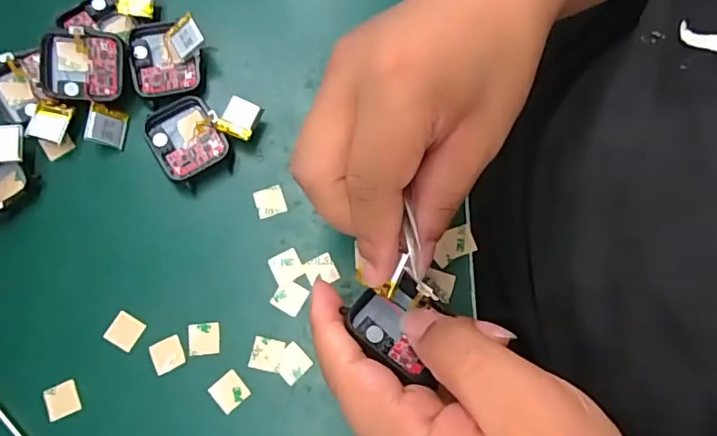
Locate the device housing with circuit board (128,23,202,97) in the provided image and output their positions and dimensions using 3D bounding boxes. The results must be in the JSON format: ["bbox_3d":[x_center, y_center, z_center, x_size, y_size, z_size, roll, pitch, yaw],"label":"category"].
[{"bbox_3d":[-0.108,-0.088,0.293,0.037,0.016,0.042,-13,76,-5],"label":"device housing with circuit board"}]

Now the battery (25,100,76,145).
[{"bbox_3d":[-0.166,-0.052,0.278,0.019,0.004,0.021,17,80,-9],"label":"battery"}]

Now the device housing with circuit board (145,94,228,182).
[{"bbox_3d":[-0.094,-0.043,0.283,0.036,0.012,0.043,-29,77,-8],"label":"device housing with circuit board"}]

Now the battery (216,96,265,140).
[{"bbox_3d":[-0.063,-0.054,0.278,0.019,0.004,0.021,23,79,2],"label":"battery"}]

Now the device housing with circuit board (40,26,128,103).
[{"bbox_3d":[-0.149,-0.082,0.282,0.042,0.010,0.036,2,93,-4],"label":"device housing with circuit board"}]

